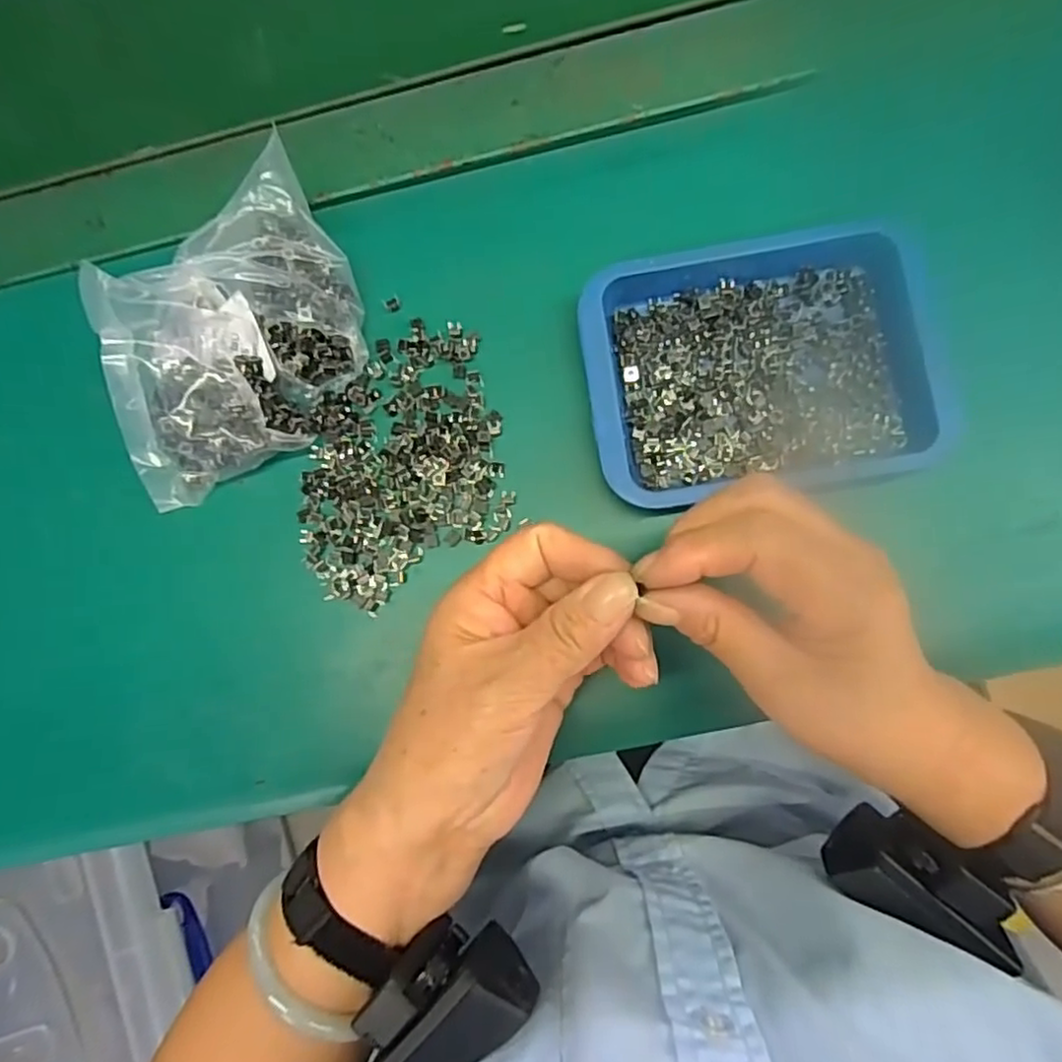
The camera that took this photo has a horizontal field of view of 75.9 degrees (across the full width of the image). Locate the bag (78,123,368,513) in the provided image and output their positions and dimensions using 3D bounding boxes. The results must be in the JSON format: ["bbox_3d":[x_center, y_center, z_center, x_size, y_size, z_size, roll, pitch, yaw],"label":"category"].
[{"bbox_3d":[-0.138,-0.089,0.318,0.085,0.068,0.171,32,87,8],"label":"bag"}]

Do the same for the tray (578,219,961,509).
[{"bbox_3d":[0.106,-0.079,0.320,0.156,0.024,0.119,-9,83,4],"label":"tray"}]

